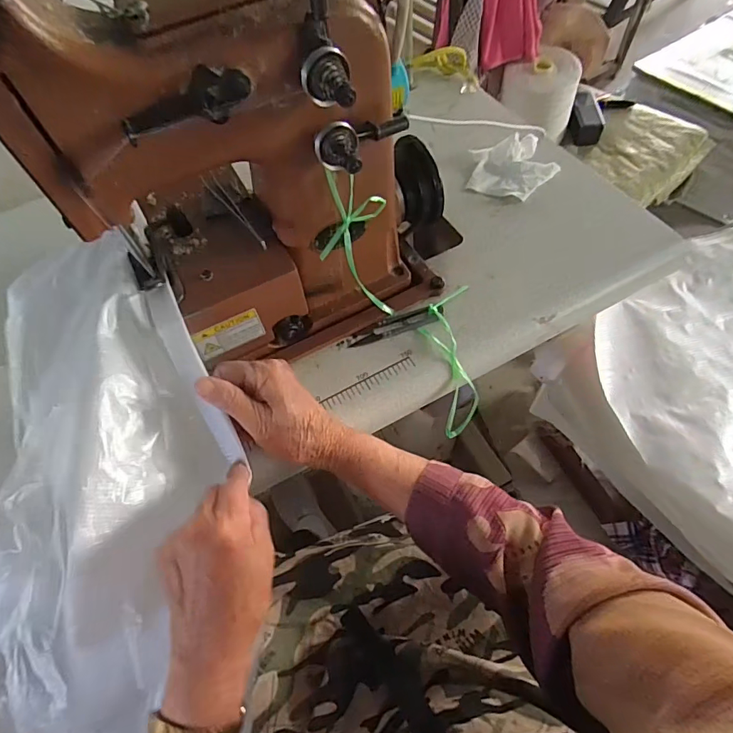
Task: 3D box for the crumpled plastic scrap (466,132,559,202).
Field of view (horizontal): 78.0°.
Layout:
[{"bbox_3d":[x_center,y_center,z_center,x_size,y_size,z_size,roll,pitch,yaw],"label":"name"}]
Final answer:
[{"bbox_3d":[0.183,-0.252,0.564,0.102,0.021,0.097,-2,60,3],"label":"crumpled plastic scrap"}]

